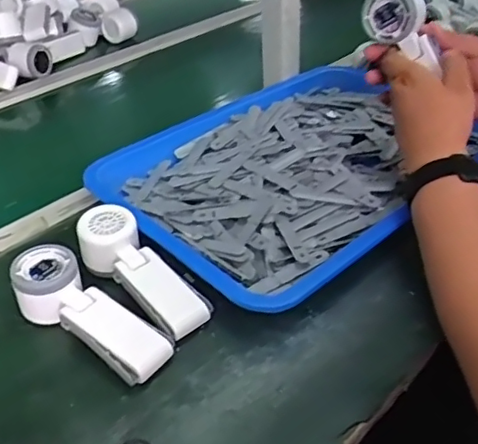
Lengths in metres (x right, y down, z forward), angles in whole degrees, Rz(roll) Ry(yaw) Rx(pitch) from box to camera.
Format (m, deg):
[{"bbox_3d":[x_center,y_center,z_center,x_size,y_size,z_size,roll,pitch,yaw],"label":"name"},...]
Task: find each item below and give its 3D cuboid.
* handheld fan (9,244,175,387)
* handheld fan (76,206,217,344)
[{"bbox_3d":[-0.133,0.079,0.526,0.162,0.047,0.058,26,45,30],"label":"handheld fan"},{"bbox_3d":[-0.096,0.047,0.571,0.058,0.036,0.169,-31,60,-33],"label":"handheld fan"}]

